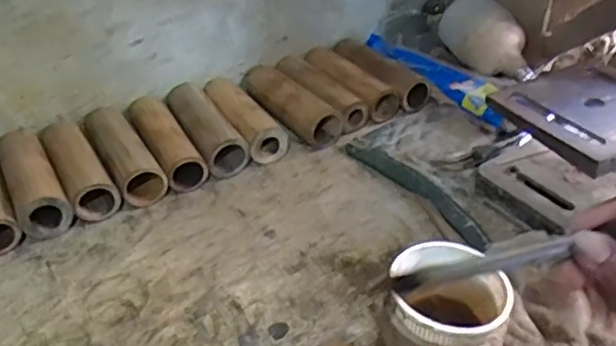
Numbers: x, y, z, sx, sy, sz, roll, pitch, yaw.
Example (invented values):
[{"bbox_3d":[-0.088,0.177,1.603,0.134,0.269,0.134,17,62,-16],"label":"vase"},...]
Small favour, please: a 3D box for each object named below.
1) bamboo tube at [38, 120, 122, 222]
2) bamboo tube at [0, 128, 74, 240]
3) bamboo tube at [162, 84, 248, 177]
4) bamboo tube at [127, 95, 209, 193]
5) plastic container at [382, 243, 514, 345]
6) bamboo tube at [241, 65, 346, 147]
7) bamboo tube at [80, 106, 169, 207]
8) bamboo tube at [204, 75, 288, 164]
[{"bbox_3d":[-0.292,-0.007,0.792,0.055,0.053,0.181,-21,41,-25],"label":"bamboo tube"},{"bbox_3d":[-0.341,0.009,0.772,0.055,0.051,0.187,-20,40,-24],"label":"bamboo tube"},{"bbox_3d":[-0.144,-0.061,0.861,0.058,0.061,0.176,-20,40,-23],"label":"bamboo tube"},{"bbox_3d":[-0.196,-0.041,0.843,0.056,0.053,0.185,-20,40,-24],"label":"bamboo tube"},{"bbox_3d":[0.112,0.136,0.524,0.097,0.123,0.096,-1,36,1],"label":"plastic container"},{"bbox_3d":[-0.028,-0.101,0.912,0.057,0.054,0.182,-25,42,-29],"label":"bamboo tube"},{"bbox_3d":[-0.246,-0.024,0.820,0.059,0.055,0.179,-21,41,-25],"label":"bamboo tube"},{"bbox_3d":[-0.096,-0.078,0.889,0.056,0.052,0.181,-21,41,-25],"label":"bamboo tube"}]

